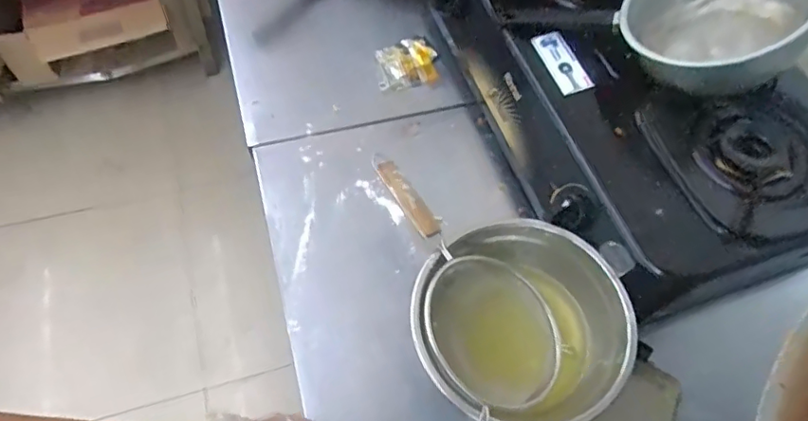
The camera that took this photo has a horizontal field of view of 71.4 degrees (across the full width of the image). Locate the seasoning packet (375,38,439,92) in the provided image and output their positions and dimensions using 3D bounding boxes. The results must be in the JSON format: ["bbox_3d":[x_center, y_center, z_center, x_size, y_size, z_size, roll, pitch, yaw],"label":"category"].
[{"bbox_3d":[0.004,-0.214,0.822,0.085,0.017,0.085,-7,60,-7],"label":"seasoning packet"}]

